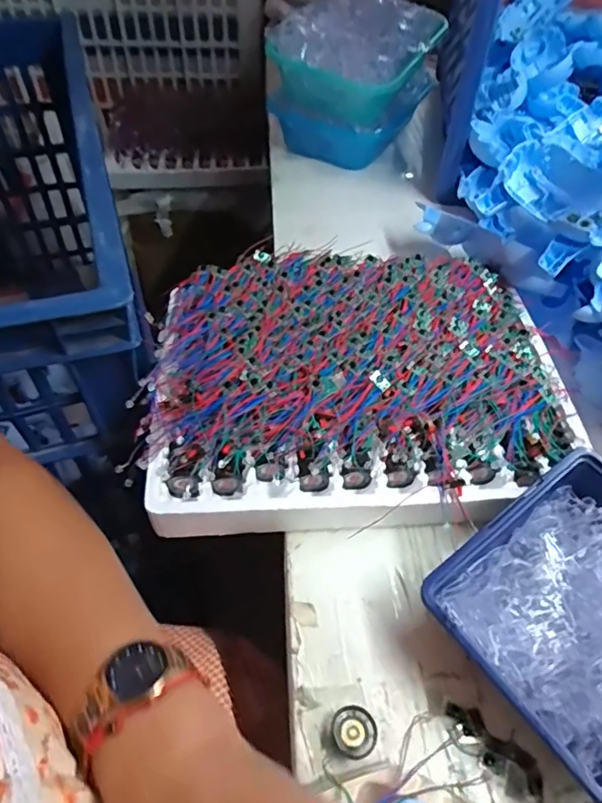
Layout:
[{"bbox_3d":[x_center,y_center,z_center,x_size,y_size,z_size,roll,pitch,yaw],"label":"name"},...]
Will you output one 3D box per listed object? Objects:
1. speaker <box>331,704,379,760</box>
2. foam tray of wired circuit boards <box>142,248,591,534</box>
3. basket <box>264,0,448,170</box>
[{"bbox_3d":[0.033,0.202,0.331,0.028,0.010,0.028,1,52,-2],"label":"speaker"},{"bbox_3d":[0.049,-0.020,0.477,0.342,0.061,0.261,-1,52,-4],"label":"foam tray of wired circuit boards"},{"bbox_3d":[0.082,-0.448,0.758,0.164,0.161,0.226,36,58,23],"label":"basket"}]

